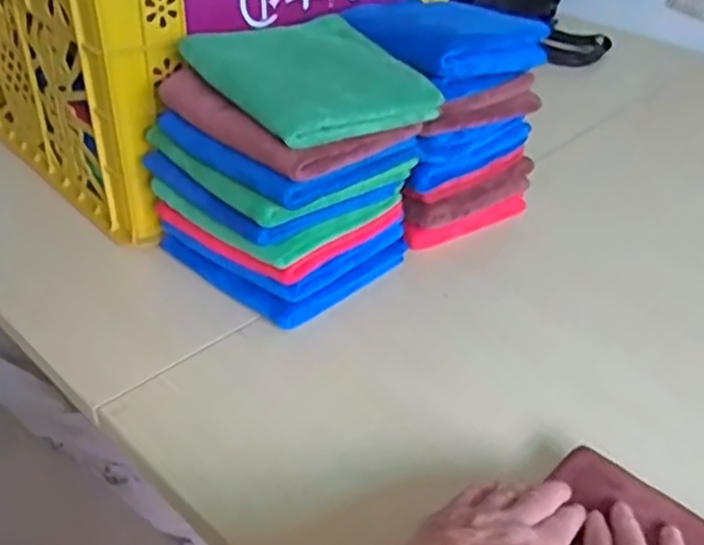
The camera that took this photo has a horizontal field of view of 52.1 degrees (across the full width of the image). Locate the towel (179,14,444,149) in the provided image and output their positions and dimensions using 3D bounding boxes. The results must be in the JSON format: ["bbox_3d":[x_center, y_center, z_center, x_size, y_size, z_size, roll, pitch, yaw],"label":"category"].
[{"bbox_3d":[-0.037,-0.160,0.597,0.158,0.033,0.168,-21,43,-29],"label":"towel"}]

